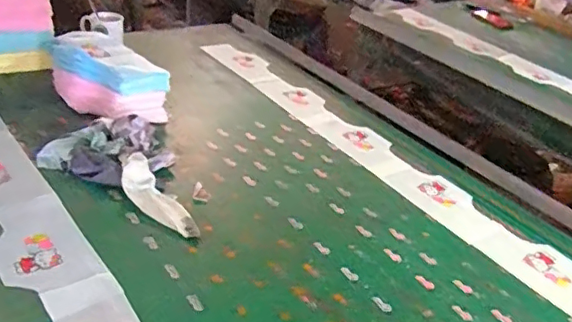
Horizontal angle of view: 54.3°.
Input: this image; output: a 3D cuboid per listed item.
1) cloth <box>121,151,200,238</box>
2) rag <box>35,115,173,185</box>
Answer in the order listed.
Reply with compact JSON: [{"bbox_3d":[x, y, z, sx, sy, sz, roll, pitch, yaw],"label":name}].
[{"bbox_3d":[-0.232,0.068,1.002,0.063,0.030,0.225,-25,56,-39],"label":"cloth"},{"bbox_3d":[-0.344,-0.026,1.108,0.251,0.054,0.200,-20,43,-39],"label":"rag"}]

